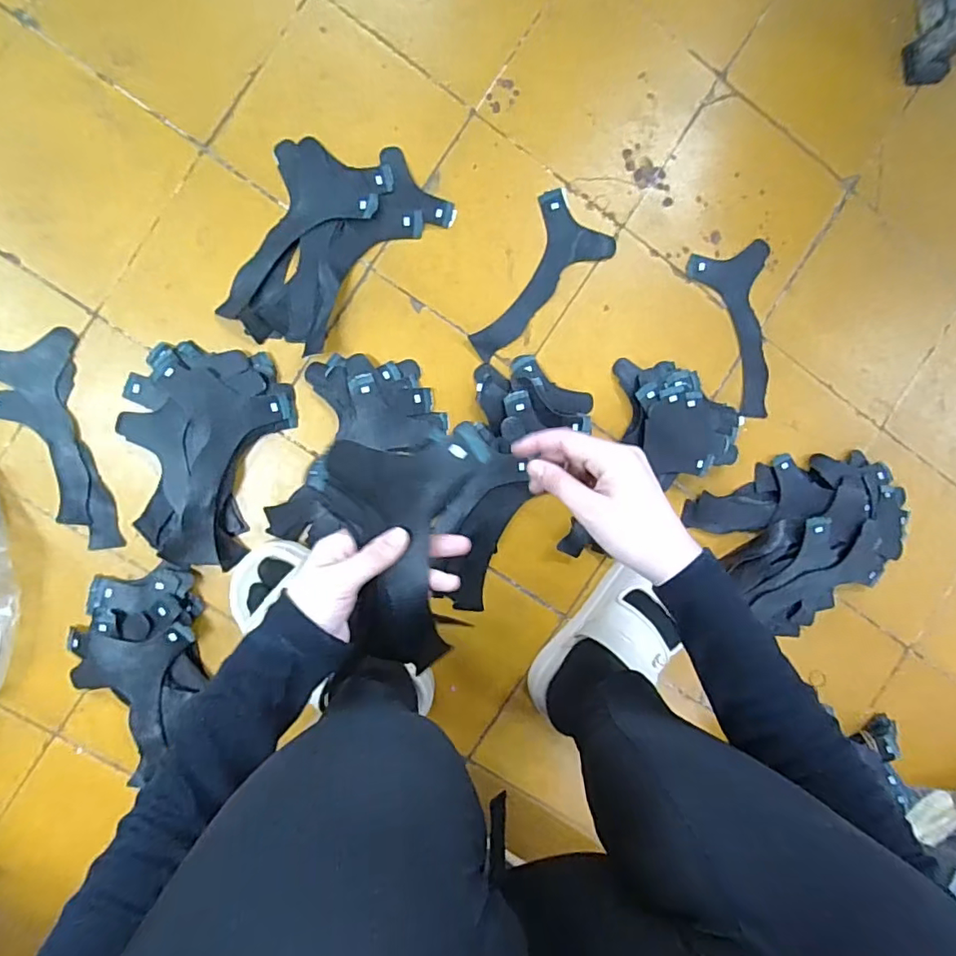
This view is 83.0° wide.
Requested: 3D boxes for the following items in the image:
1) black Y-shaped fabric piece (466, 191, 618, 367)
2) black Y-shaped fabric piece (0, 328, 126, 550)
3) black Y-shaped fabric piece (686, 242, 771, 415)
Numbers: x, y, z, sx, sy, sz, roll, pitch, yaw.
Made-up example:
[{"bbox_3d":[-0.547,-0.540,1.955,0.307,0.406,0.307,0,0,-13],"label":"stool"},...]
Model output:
[{"bbox_3d":[0.054,-0.230,0.603,0.196,0.005,0.095,-41,96,-3],"label":"black Y-shaped fabric piece"},{"bbox_3d":[-0.446,-0.031,0.562,0.099,0.009,0.225,-10,96,-7],"label":"black Y-shaped fabric piece"},{"bbox_3d":[0.295,-0.174,0.634,0.095,0.004,0.201,-1,93,-6],"label":"black Y-shaped fabric piece"}]

